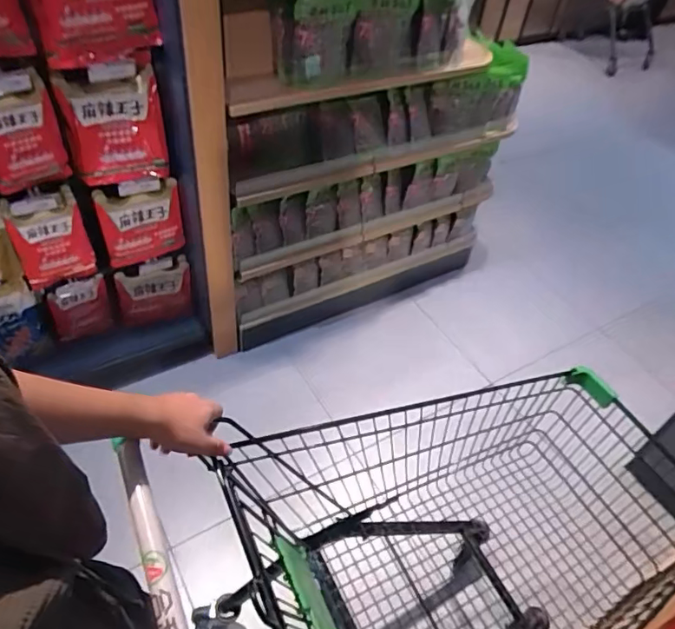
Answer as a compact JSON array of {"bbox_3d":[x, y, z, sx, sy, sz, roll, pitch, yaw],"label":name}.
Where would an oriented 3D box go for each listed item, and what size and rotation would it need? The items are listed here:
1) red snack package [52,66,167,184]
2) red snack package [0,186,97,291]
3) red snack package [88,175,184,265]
[{"bbox_3d":[-0.608,-0.509,1.442,0.242,0.273,0.081,-11,18,-15],"label":"red snack package"},{"bbox_3d":[-0.811,-0.204,1.494,0.189,0.277,0.058,-20,51,-25],"label":"red snack package"},{"bbox_3d":[-0.593,-0.277,1.601,0.236,0.252,0.032,-18,51,-24],"label":"red snack package"}]

